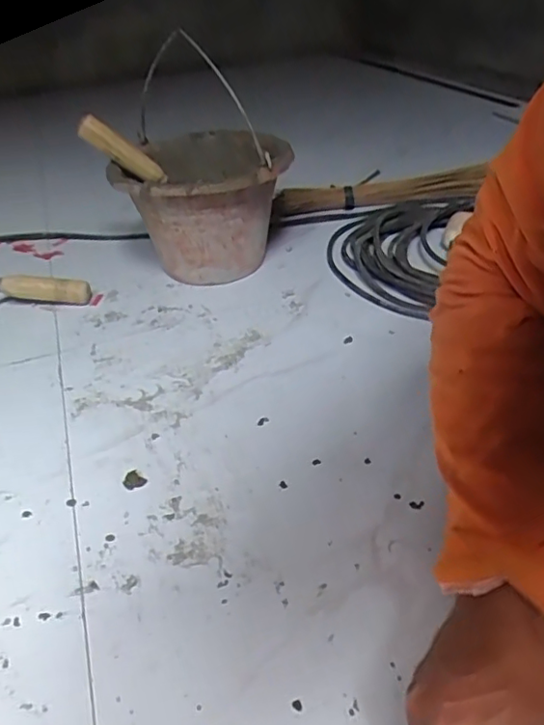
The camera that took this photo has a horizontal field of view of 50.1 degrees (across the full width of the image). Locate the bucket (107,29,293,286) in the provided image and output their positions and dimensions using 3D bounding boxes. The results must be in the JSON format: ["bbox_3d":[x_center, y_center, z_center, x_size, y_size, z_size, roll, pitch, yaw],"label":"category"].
[{"bbox_3d":[-0.096,-0.224,0.839,0.225,0.169,0.247,-9,36,-5],"label":"bucket"}]

